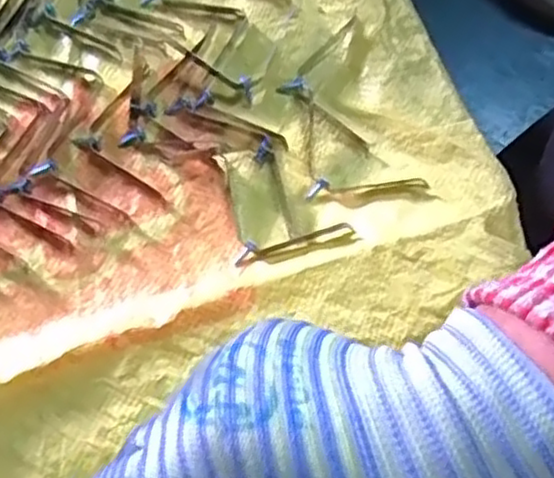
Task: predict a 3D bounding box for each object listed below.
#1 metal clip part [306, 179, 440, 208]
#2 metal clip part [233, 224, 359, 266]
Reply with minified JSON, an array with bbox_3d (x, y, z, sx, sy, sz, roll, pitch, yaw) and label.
[{"bbox_3d":[0.046,-0.023,0.351,0.060,0.012,0.012,1,75,2],"label":"metal clip part"},{"bbox_3d":[0.010,0.003,0.345,0.060,0.005,0.012,-13,75,11],"label":"metal clip part"}]

